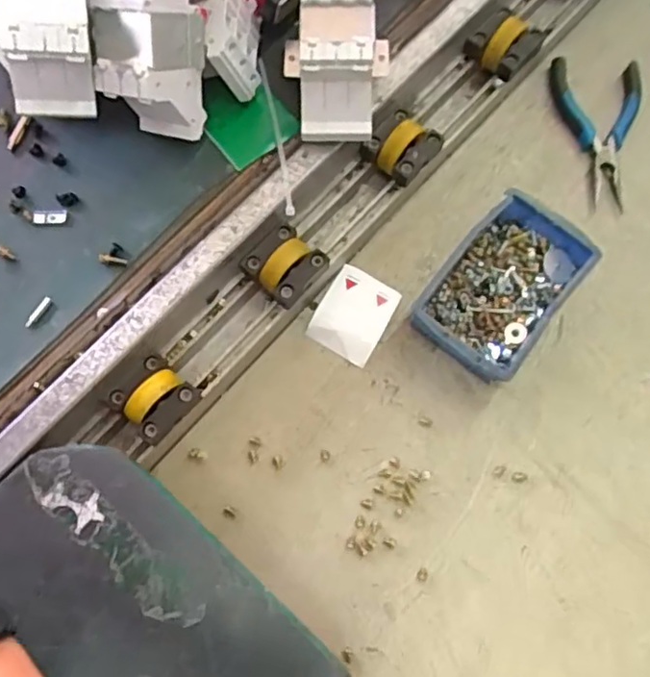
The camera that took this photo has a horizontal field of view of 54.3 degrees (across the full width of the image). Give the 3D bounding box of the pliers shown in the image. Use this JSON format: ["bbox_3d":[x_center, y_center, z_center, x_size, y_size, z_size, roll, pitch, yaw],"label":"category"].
[{"bbox_3d":[0.253,-0.191,0.583,0.085,0.020,0.140,3,74,1],"label":"pliers"}]

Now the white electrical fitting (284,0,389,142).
[{"bbox_3d":[0.008,-0.205,0.483,0.078,0.063,0.098,1,74,1],"label":"white electrical fitting"}]

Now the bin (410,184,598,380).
[{"bbox_3d":[0.145,-0.040,0.523,0.095,0.053,0.145,37,77,11],"label":"bin"}]

